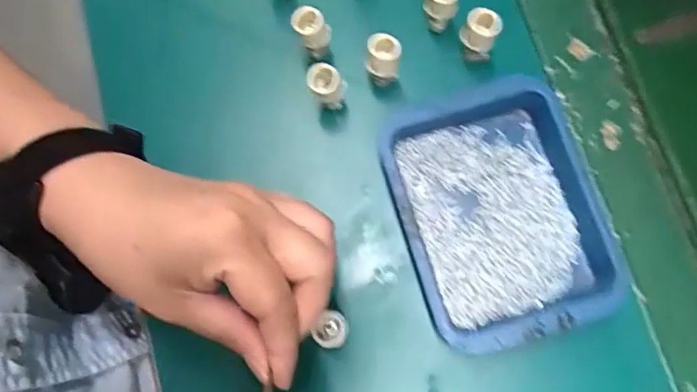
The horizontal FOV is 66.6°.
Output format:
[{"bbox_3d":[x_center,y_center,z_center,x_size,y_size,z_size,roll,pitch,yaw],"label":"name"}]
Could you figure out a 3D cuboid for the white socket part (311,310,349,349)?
[{"bbox_3d":[-0.010,0.079,0.311,0.019,0.021,0.021,33,78,7],"label":"white socket part"}]

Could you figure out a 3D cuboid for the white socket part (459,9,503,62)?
[{"bbox_3d":[0.086,-0.106,0.356,0.023,0.048,0.020,18,77,4],"label":"white socket part"}]

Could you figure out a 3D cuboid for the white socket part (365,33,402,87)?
[{"bbox_3d":[0.022,-0.089,0.351,0.021,0.043,0.016,9,76,2],"label":"white socket part"}]

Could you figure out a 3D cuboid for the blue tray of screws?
[{"bbox_3d":[0.096,0.009,0.337,0.124,0.026,0.154,-16,77,-4],"label":"blue tray of screws"}]

